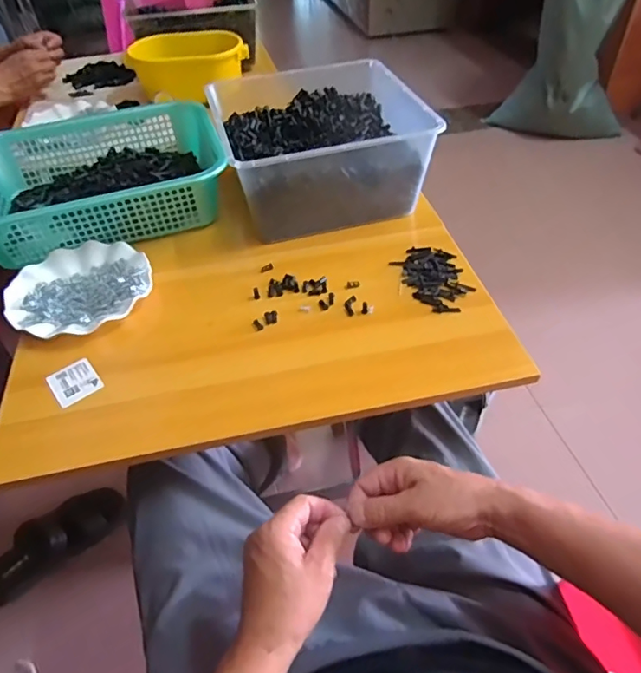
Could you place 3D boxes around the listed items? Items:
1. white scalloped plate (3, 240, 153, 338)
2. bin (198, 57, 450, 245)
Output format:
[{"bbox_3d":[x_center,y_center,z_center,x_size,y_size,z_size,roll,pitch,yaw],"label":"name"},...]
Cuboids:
[{"bbox_3d":[-0.325,-0.063,0.711,0.179,0.029,0.176,-2,46,2],"label":"white scalloped plate"},{"bbox_3d":[-0.010,-0.313,0.833,0.283,0.124,0.317,-14,47,-10],"label":"bin"}]

